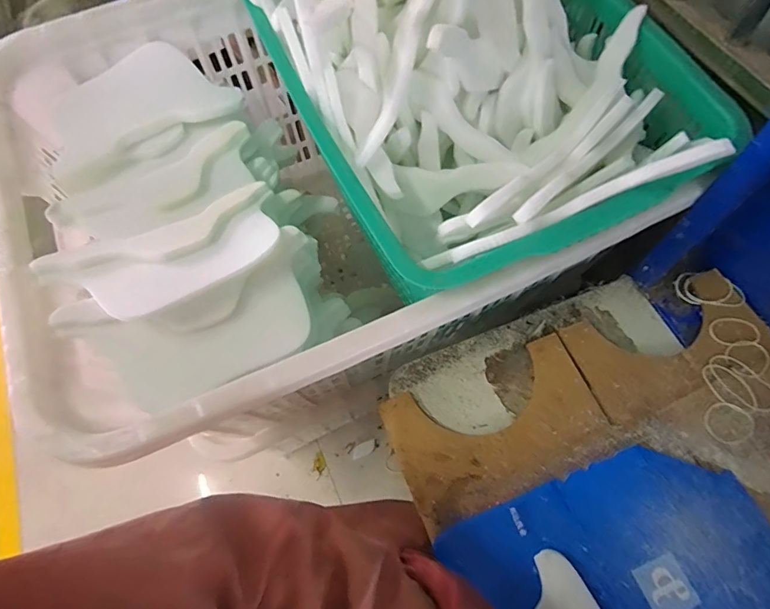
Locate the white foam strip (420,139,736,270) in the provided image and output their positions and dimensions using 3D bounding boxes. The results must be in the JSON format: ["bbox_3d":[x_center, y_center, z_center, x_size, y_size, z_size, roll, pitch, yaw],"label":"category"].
[{"bbox_3d":[0.173,-0.089,0.418,0.285,0.028,0.021,-22,64,7],"label":"white foam strip"}]

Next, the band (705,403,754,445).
[{"bbox_3d":[0.393,0.137,0.507,0.059,0.007,0.046,-8,64,-11],"label":"band"}]

